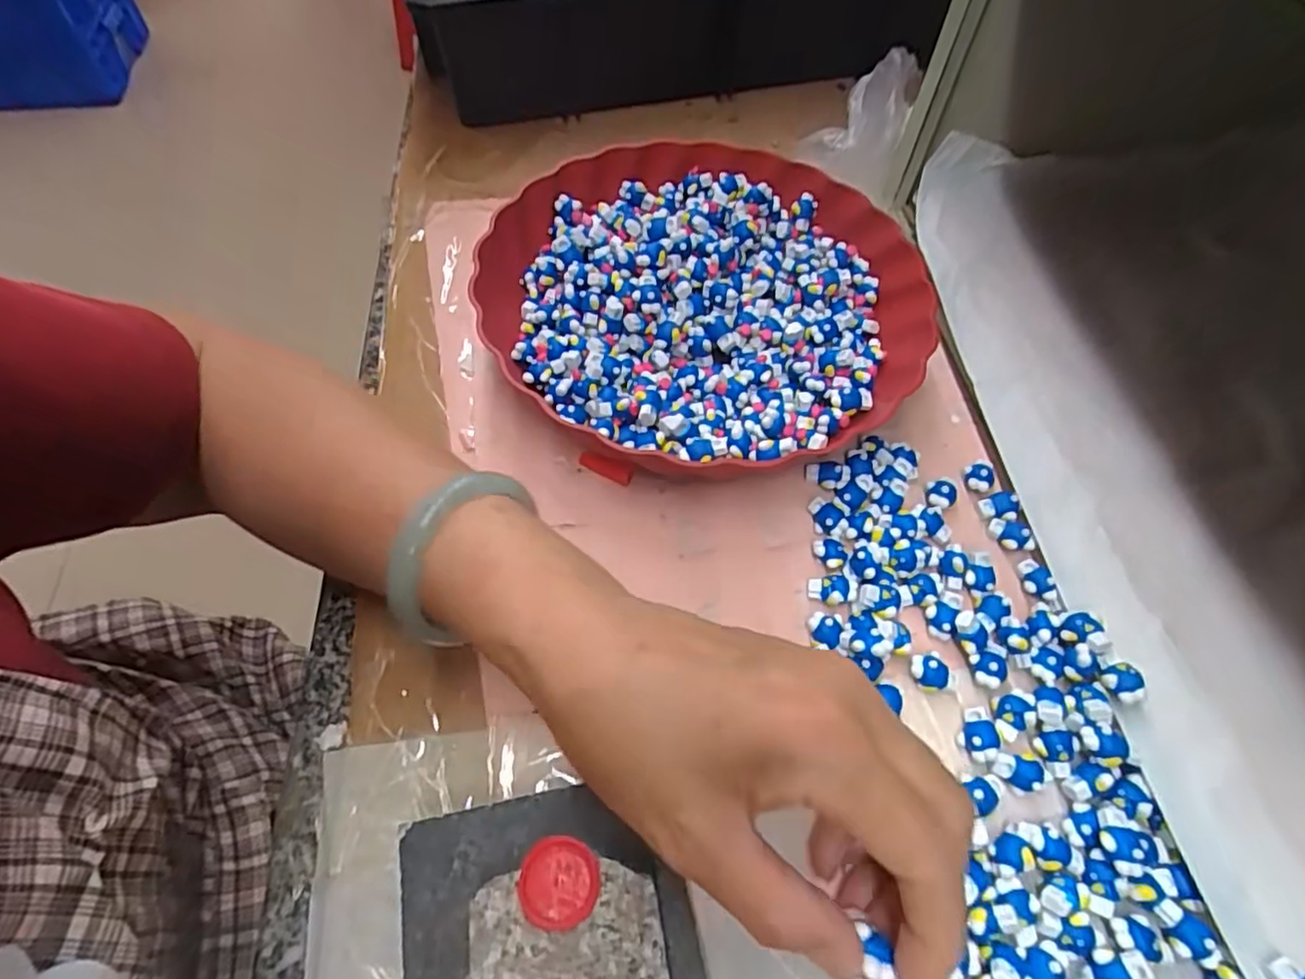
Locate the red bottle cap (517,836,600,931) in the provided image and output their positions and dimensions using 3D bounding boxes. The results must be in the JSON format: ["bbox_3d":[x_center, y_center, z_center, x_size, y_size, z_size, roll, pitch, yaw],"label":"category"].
[{"bbox_3d":[-0.031,0.128,0.218,0.025,0.004,0.026,1,60,-3],"label":"red bottle cap"}]

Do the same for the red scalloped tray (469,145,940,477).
[{"bbox_3d":[0.031,-0.112,0.383,0.240,0.044,0.239,-39,70,-22],"label":"red scalloped tray"}]

